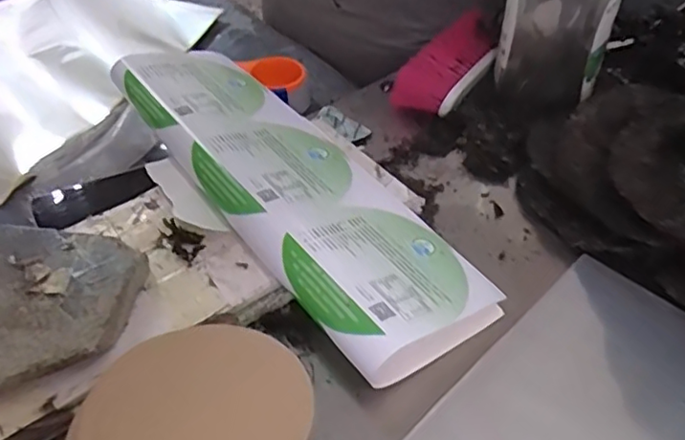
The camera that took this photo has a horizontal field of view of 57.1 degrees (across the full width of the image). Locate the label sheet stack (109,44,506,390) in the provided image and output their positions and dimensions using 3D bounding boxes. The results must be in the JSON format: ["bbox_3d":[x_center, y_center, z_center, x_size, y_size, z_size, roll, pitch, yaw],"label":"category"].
[{"bbox_3d":[-0.076,-0.055,0.620,0.163,0.031,0.484,-19,46,-38],"label":"label sheet stack"}]

